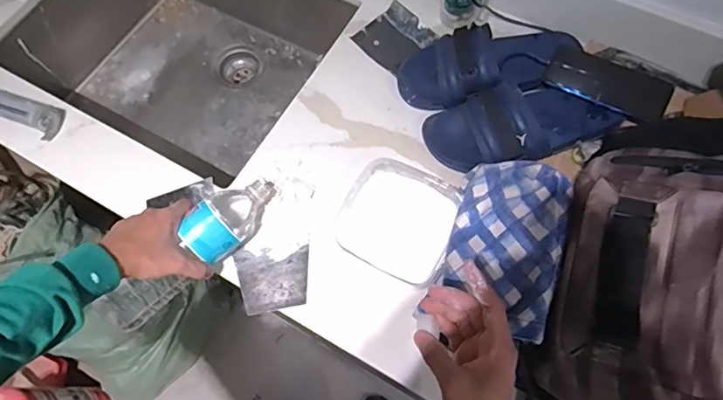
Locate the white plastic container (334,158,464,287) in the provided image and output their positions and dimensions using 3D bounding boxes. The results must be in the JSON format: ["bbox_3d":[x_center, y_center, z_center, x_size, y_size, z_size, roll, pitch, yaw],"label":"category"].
[{"bbox_3d":[0.051,0.026,0.666,0.150,0.045,0.155,20,70,10],"label":"white plastic container"}]

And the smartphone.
[{"bbox_3d":[0.356,-0.170,0.706,0.167,0.007,0.076,29,77,20],"label":"smartphone"}]

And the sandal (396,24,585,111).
[{"bbox_3d":[0.190,-0.214,0.741,0.276,0.072,0.126,-19,68,-5],"label":"sandal"}]

